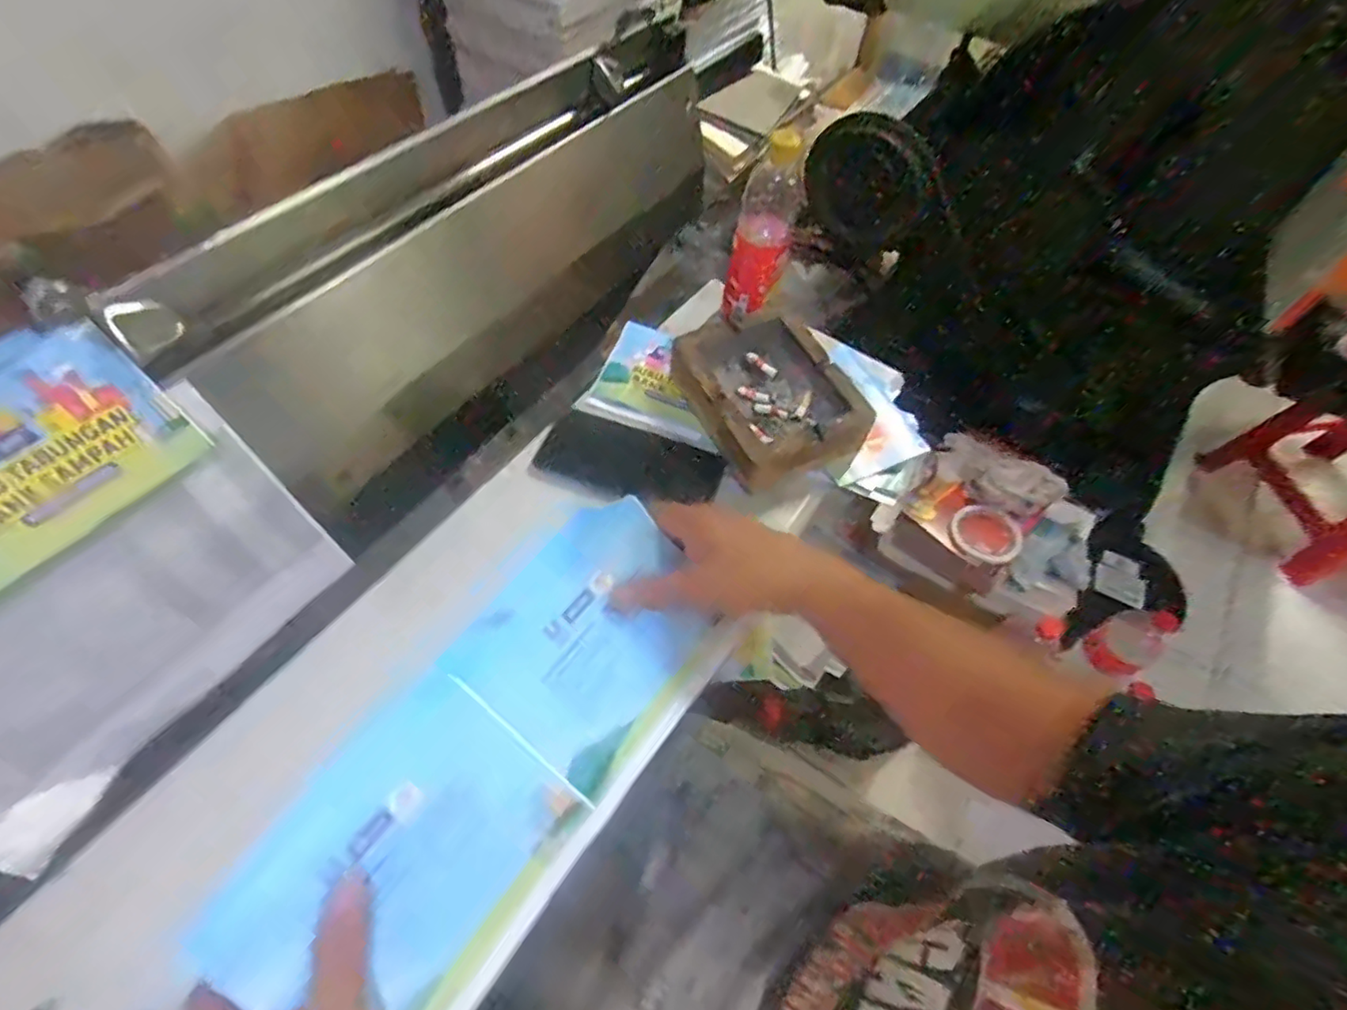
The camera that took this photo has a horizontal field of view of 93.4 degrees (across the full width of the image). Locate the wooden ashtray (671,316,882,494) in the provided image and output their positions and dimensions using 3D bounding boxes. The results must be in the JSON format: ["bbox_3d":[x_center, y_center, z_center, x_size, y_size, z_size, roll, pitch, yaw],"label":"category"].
[{"bbox_3d":[0.085,-0.099,0.582,0.137,0.048,0.182,-24,62,-18],"label":"wooden ashtray"}]

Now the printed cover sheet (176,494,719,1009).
[{"bbox_3d":[-0.093,0.126,0.355,0.120,0.046,0.293,32,59,15],"label":"printed cover sheet"}]

